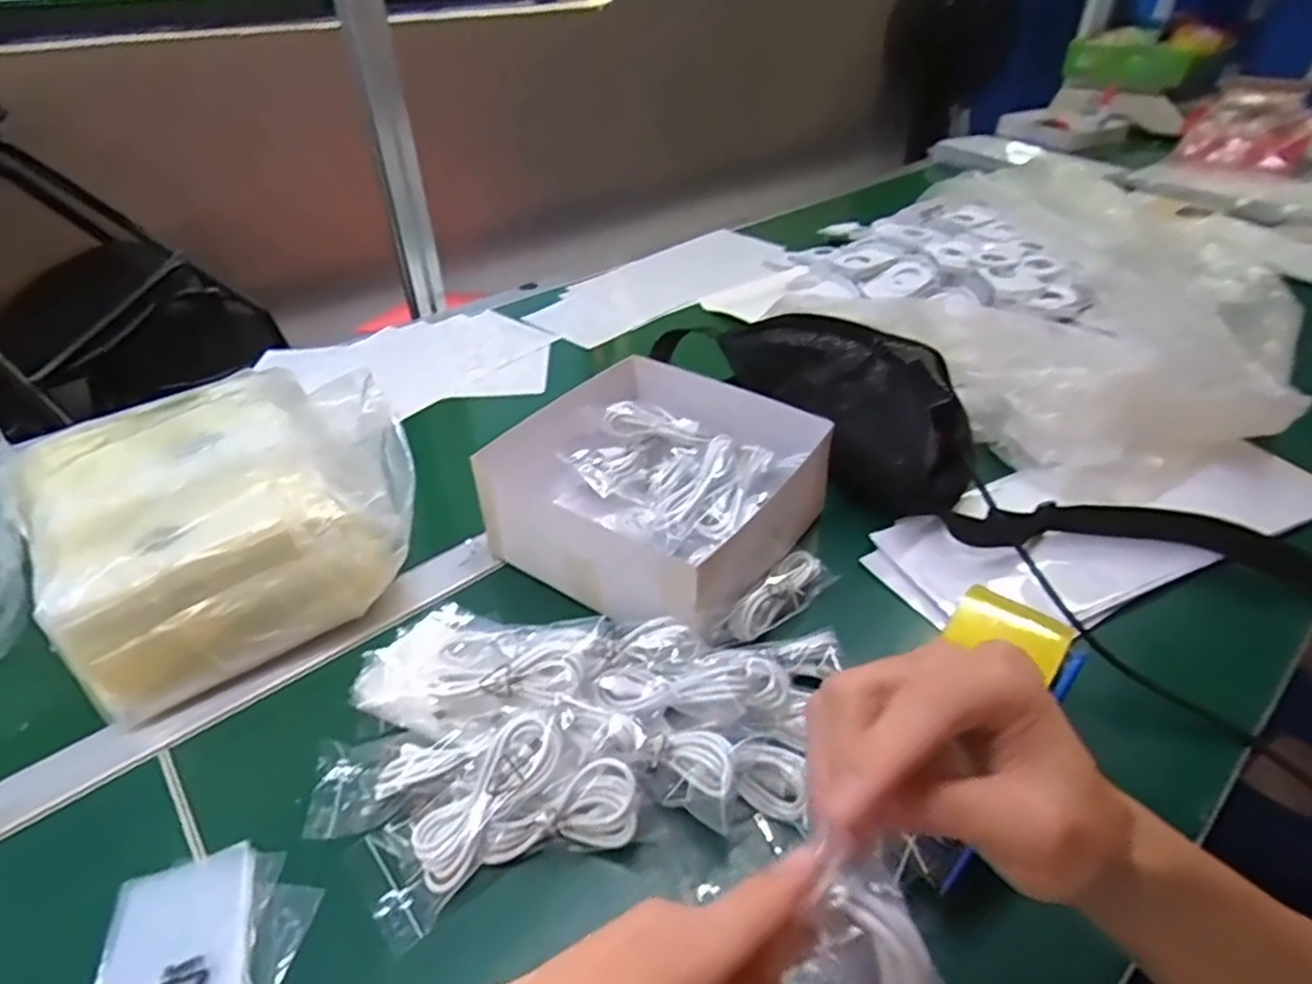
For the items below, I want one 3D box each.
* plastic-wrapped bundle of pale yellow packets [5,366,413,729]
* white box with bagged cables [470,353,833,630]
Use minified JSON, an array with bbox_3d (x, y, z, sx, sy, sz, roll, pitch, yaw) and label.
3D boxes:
[{"bbox_3d":[-0.313,0.015,0.526,0.230,0.130,0.222,-28,45,-30],"label":"plastic-wrapped bundle of pale yellow packets"},{"bbox_3d":[-0.004,-0.004,0.568,0.224,0.090,0.205,24,44,28],"label":"white box with bagged cables"}]

